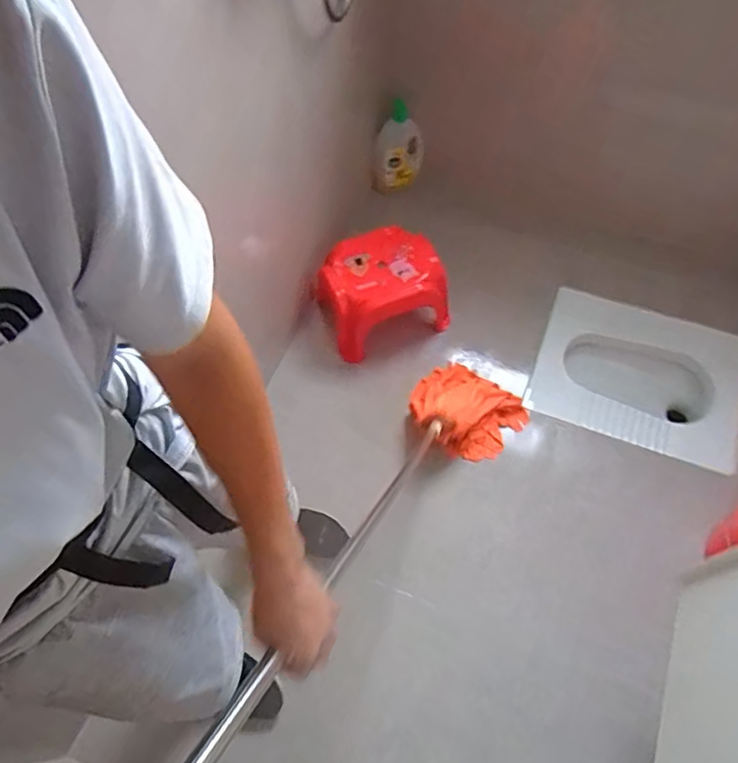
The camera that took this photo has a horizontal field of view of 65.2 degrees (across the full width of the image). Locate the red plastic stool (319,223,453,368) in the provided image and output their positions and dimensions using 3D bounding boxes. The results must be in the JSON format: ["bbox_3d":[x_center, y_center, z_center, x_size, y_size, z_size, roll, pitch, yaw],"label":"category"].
[{"bbox_3d":[0.038,-0.266,1.695,0.335,0.229,0.282,-21,64,-8],"label":"red plastic stool"}]

